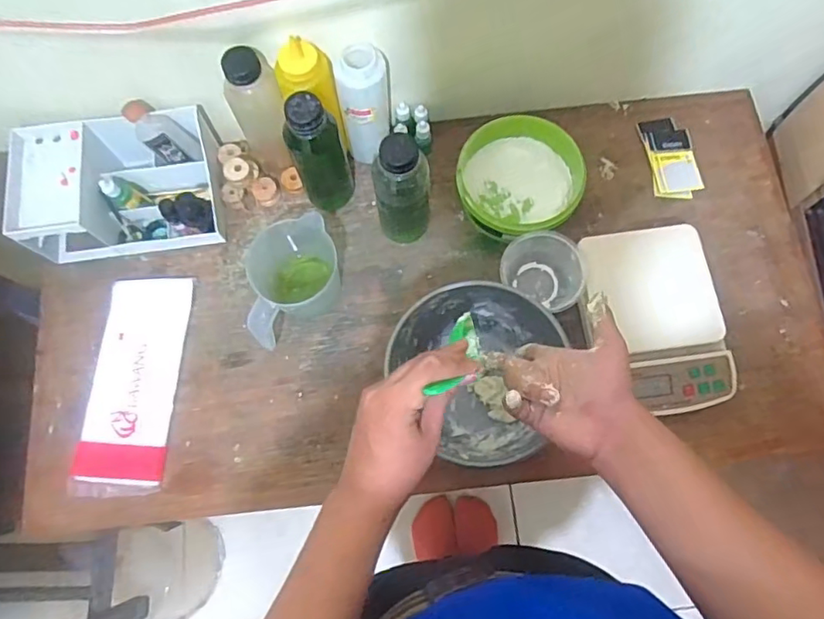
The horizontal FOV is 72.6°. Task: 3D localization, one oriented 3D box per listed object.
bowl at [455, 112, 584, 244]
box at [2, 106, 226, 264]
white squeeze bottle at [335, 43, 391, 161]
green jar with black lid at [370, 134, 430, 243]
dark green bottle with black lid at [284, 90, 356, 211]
[{"bbox_3d":[0.137,-0.170,0.729,0.157,0.063,0.149,-12,74,-2],"label":"bowl"},{"bbox_3d":[-0.375,-0.162,0.726,0.232,0.086,0.154,-7,74,-1],"label":"box"},{"bbox_3d":[-0.057,-0.251,0.695,0.059,0.158,0.064,-6,74,0],"label":"white squeeze bottle"},{"bbox_3d":[-0.011,-0.133,0.666,0.062,0.185,0.057,0,74,1],"label":"green jar with black lid"},{"bbox_3d":[-0.110,-0.187,0.680,0.065,0.190,0.057,-17,74,-4],"label":"dark green bottle with black lid"}]

